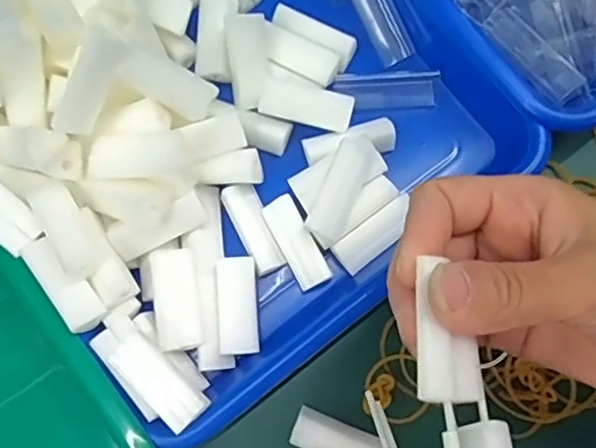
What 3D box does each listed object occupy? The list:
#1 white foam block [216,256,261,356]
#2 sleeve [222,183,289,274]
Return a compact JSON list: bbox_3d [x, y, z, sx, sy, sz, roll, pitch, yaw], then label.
[{"bbox_3d":[-0.028,0.038,0.285,0.018,0.004,0.045,-4,77,1],"label":"white foam block"},{"bbox_3d":[-0.021,0.002,0.298,0.017,0.007,0.046,-27,77,-5],"label":"sleeve"}]

